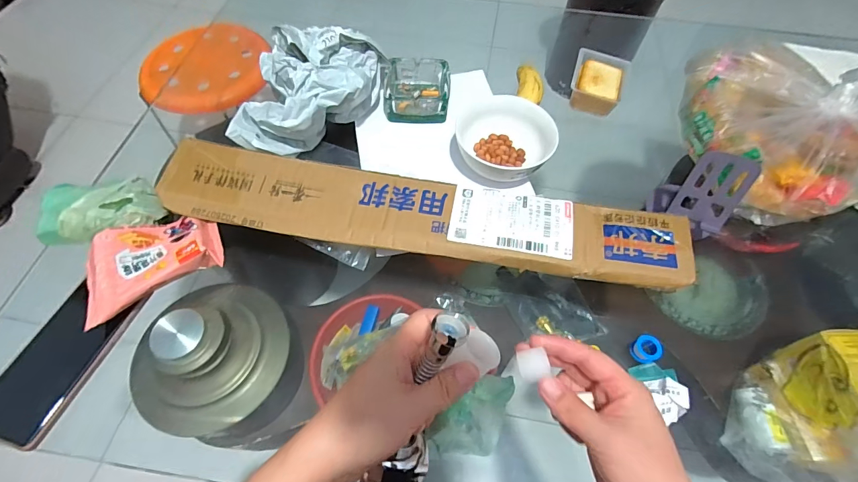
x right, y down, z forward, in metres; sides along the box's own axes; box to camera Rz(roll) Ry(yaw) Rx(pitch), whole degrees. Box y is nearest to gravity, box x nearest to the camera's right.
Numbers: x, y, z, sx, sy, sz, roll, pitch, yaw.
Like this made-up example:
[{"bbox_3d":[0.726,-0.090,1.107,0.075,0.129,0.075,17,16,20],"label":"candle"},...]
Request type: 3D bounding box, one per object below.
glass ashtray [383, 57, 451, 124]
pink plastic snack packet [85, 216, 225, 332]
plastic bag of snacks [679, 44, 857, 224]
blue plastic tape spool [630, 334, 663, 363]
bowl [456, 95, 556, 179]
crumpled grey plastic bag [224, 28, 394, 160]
[{"bbox_3d":[-0.018,-0.224,0.571,0.093,0.042,0.106,2,60,-1],"label":"glass ashtray"},{"bbox_3d":[-0.288,0.017,0.404,0.134,0.032,0.083,-29,65,-17],"label":"pink plastic snack packet"},{"bbox_3d":[0.440,-0.155,0.510,0.213,0.084,0.267,-23,63,-14],"label":"plastic bag of snacks"},{"bbox_3d":[0.218,0.109,0.396,0.023,0.019,0.025,1,60,-1],"label":"blue plastic tape spool"},{"bbox_3d":[0.094,-0.130,0.502,0.124,0.046,0.115,39,66,19],"label":"bowl"},{"bbox_3d":[-0.148,-0.187,0.495,0.154,0.098,0.174,7,60,3],"label":"crumpled grey plastic bag"}]

